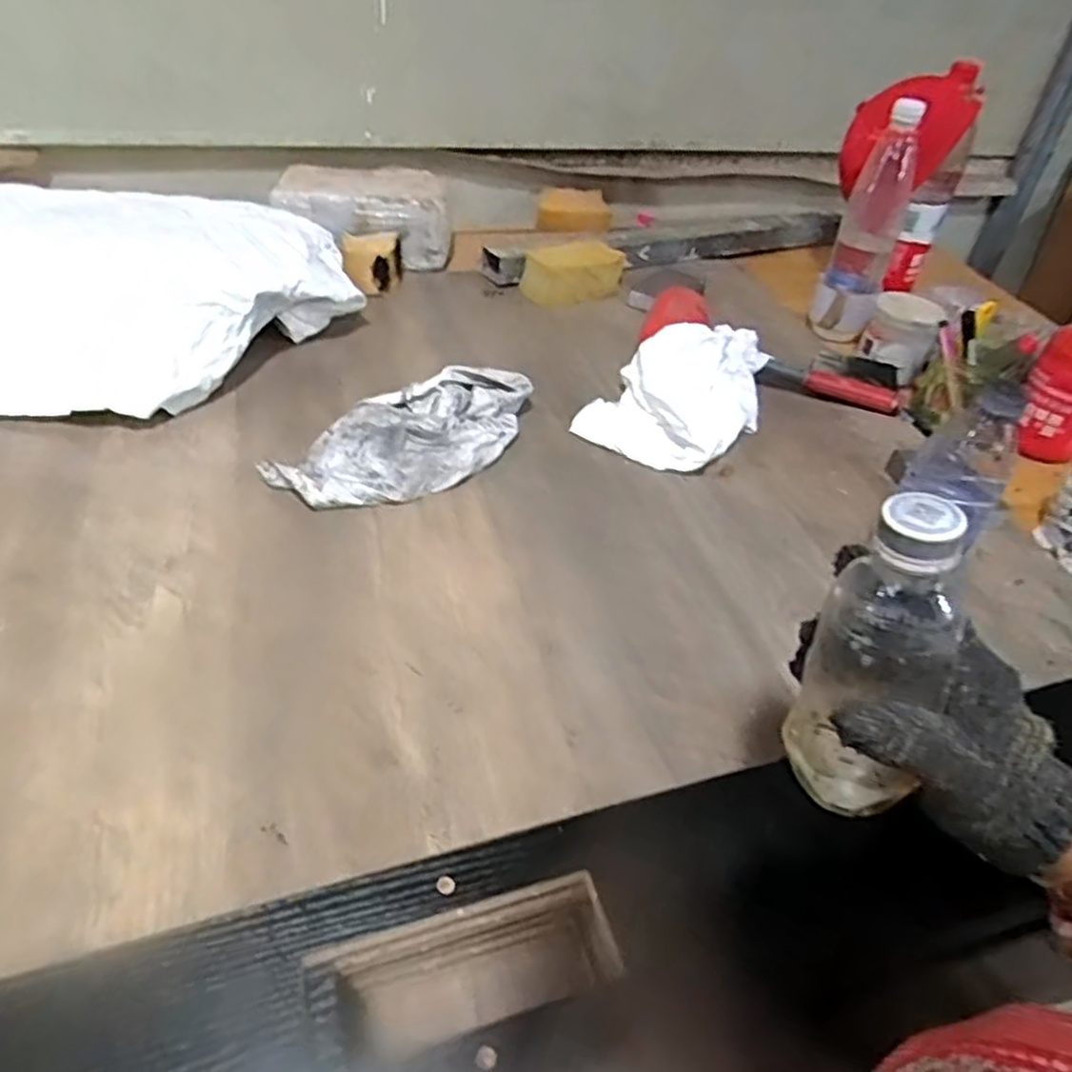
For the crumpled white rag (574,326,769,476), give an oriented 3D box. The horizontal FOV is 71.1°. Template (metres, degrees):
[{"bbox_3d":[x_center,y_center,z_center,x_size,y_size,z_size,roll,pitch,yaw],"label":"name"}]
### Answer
[{"bbox_3d":[0.170,-0.175,0.816,0.152,0.094,0.242,31,49,24],"label":"crumpled white rag"}]

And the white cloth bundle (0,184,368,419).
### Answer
[{"bbox_3d":[-0.494,-0.268,0.820,0.564,0.113,0.347,4,43,-3],"label":"white cloth bundle"}]

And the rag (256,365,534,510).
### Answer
[{"bbox_3d":[-0.113,-0.099,0.735,0.127,0.049,0.284,36,51,28],"label":"rag"}]

